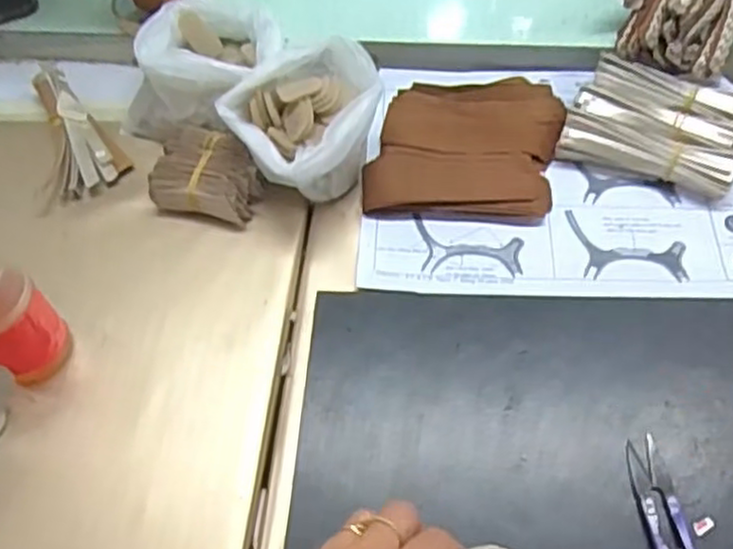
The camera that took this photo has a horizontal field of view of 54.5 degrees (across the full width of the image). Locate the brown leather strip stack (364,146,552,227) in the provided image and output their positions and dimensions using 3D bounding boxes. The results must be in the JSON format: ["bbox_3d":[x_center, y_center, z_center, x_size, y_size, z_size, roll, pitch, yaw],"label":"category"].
[{"bbox_3d":[0.066,-0.069,0.521,0.133,0.021,0.053,5,58,6],"label":"brown leather strip stack"}]

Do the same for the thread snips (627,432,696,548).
[{"bbox_3d":[0.162,0.136,0.380,0.023,0.013,0.101,-6,58,-1],"label":"thread snips"}]

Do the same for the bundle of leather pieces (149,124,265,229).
[{"bbox_3d":[-0.118,-0.075,0.536,0.076,0.034,0.069,13,59,11],"label":"bundle of leather pieces"}]

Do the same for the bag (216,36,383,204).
[{"bbox_3d":[-0.040,-0.107,0.525,0.113,0.068,0.097,-34,62,-17],"label":"bag"}]

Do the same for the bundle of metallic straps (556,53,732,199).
[{"bbox_3d":[0.221,-0.111,0.540,0.126,0.029,0.091,23,62,16],"label":"bundle of metallic straps"}]

